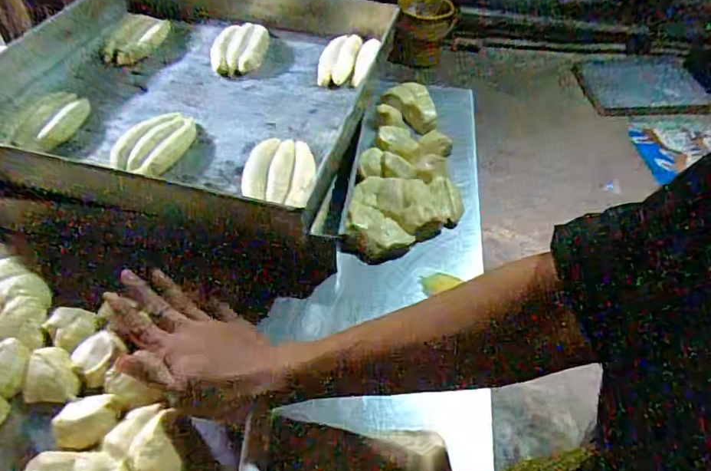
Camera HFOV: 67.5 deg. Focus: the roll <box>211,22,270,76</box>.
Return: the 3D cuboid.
[{"bbox_3d":[-0.168,-0.275,0.778,0.072,0.029,0.111,7,48,4],"label":"roll"}]

